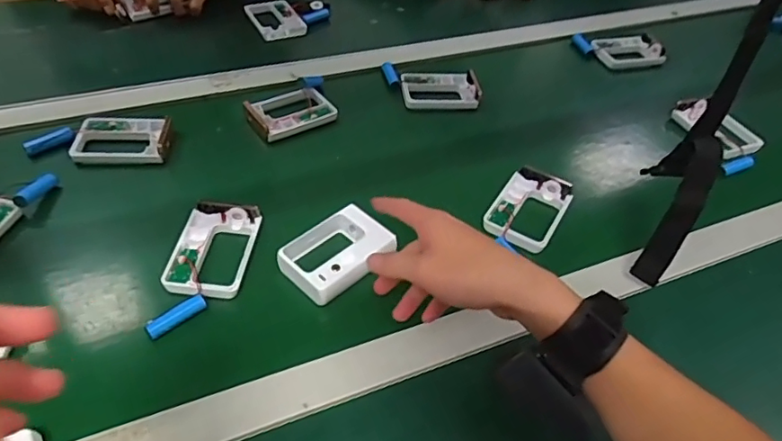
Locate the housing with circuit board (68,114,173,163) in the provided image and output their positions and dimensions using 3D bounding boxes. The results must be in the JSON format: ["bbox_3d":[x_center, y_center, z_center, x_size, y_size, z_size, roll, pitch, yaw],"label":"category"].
[{"bbox_3d":[-0.298,-0.094,0.609,0.101,0.018,0.071,0,45,-6],"label":"housing with circuit board"}]

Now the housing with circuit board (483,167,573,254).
[{"bbox_3d":[0.146,-0.016,0.576,0.069,0.013,0.109,25,48,19],"label":"housing with circuit board"}]

